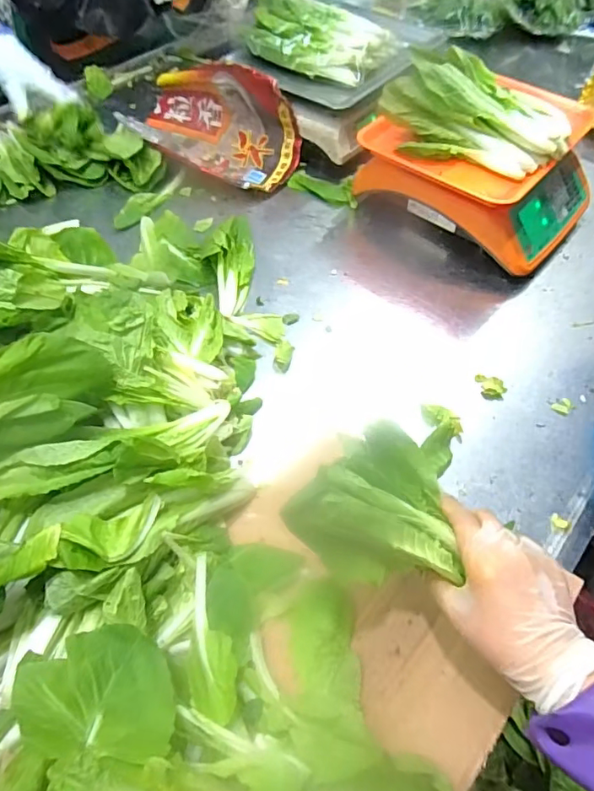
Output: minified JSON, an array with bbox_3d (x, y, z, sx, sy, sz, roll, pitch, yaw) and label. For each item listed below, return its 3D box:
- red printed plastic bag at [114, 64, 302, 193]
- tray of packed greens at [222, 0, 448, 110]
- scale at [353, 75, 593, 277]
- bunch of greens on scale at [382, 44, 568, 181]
[{"bbox_3d":[-0.153,-0.438,0.833,0.309,0.117,0.156,33,60,19],"label":"red printed plastic bag"},{"bbox_3d":[0.065,-0.589,0.851,0.241,0.074,0.294,34,61,20],"label":"tray of packed greens"},{"bbox_3d":[0.272,-0.334,0.772,0.288,0.131,0.288,33,60,19],"label":"scale"},{"bbox_3d":[0.230,-0.368,0.672,0.238,0.083,0.122,17,56,9],"label":"bunch of greens on scale"}]

